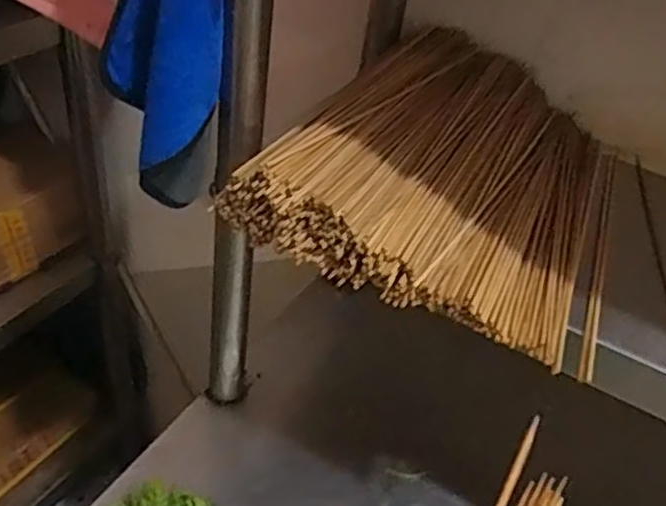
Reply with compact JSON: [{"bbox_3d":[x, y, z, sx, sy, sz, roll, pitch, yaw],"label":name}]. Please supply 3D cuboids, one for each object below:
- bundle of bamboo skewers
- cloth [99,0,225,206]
[{"bbox_3d":[0.103,-0.073,0.563,0.283,0.080,0.297,23,42,16],"label":"bundle of bamboo skewers"},{"bbox_3d":[-0.122,-0.150,0.498,0.081,0.263,0.064,-10,43,-21],"label":"cloth"}]

